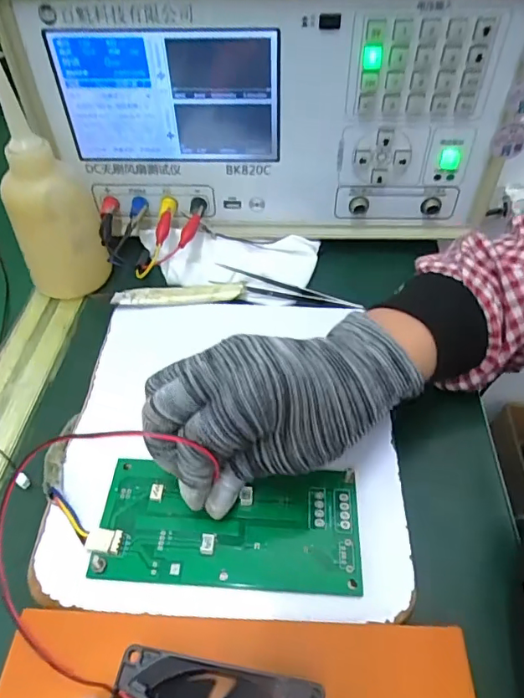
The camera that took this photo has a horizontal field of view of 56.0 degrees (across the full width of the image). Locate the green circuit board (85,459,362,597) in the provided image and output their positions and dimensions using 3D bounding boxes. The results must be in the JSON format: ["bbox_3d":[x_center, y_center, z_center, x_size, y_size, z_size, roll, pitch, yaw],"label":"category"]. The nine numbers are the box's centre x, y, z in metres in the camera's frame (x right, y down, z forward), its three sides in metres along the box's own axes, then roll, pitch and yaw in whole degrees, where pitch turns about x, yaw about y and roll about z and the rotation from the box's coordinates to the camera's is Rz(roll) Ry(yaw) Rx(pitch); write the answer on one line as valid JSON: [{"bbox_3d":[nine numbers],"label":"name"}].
[{"bbox_3d":[-0.017,0.090,0.259,0.134,0.007,0.063,2,50,1],"label":"green circuit board"}]

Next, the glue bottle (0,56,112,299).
[{"bbox_3d":[-0.160,-0.112,0.362,0.061,0.149,0.072,-19,51,-13],"label":"glue bottle"}]

